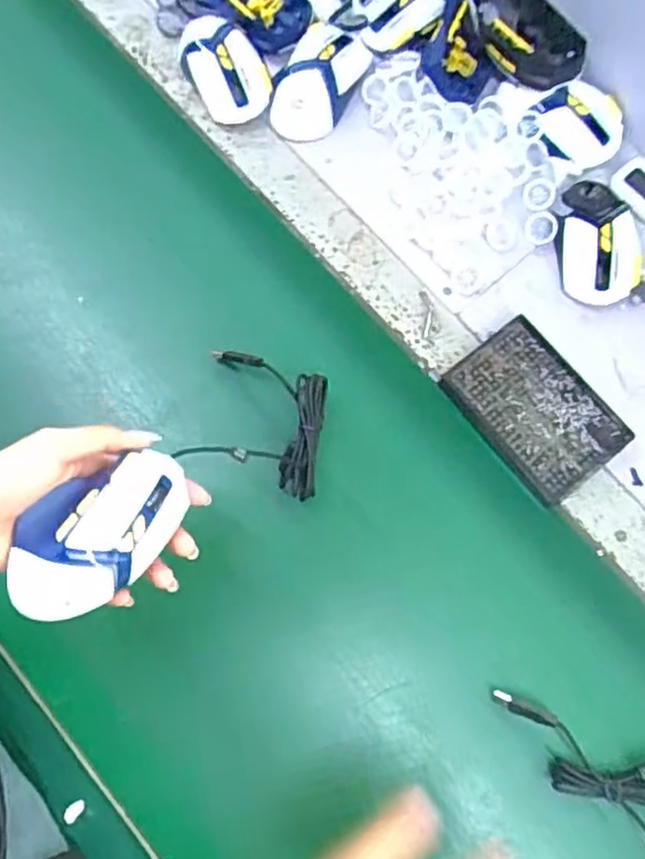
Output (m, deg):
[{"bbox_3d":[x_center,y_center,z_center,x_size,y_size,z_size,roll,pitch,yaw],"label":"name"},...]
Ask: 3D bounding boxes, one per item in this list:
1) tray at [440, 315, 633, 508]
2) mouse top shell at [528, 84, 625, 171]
[{"bbox_3d":[0.176,-0.016,0.554,0.093,0.015,0.137,-38,79,-12],"label":"tray"},{"bbox_3d":[0.230,-0.274,0.596,0.075,0.032,0.061,41,82,10],"label":"mouse top shell"}]

